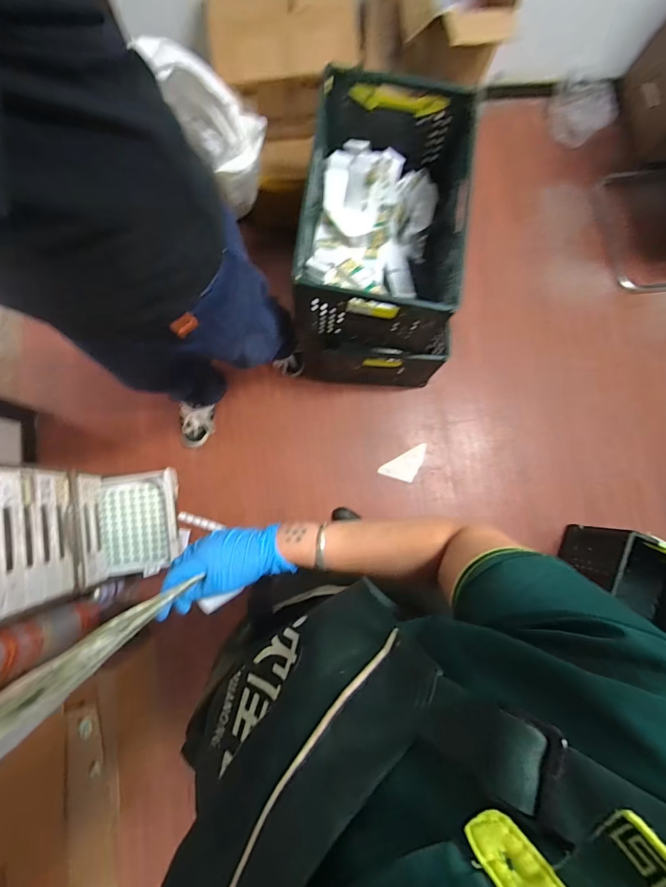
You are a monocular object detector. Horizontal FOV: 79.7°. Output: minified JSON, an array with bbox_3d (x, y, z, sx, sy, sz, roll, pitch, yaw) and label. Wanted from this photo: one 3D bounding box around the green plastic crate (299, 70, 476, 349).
[{"bbox_3d":[0.138,-0.599,1.097,0.432,0.280,0.615,4,81,-2],"label":"green plastic crate"}]

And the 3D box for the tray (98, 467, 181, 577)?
[{"bbox_3d":[-0.533,0.212,1.112,0.223,0.069,0.261,-8,82,-4],"label":"tray"}]

